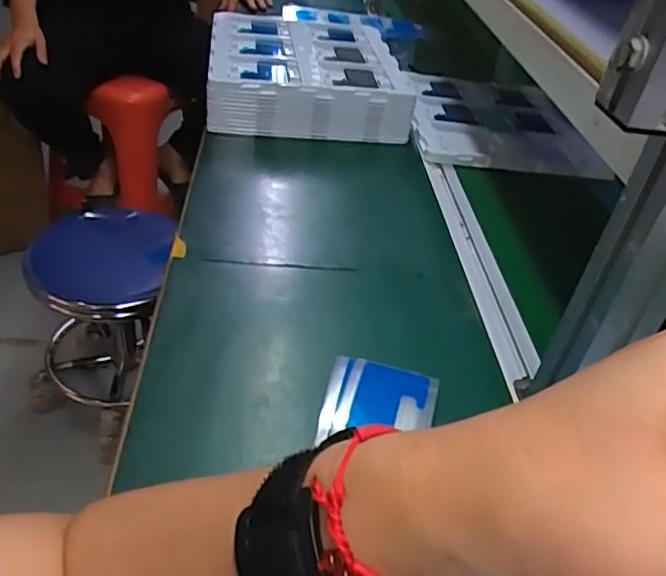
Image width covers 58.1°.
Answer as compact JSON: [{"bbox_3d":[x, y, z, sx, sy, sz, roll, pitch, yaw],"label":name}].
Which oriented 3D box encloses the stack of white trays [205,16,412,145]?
[{"bbox_3d":[-0.041,-0.331,0.907,0.288,0.080,0.280,3,39,-9],"label":"stack of white trays"}]

